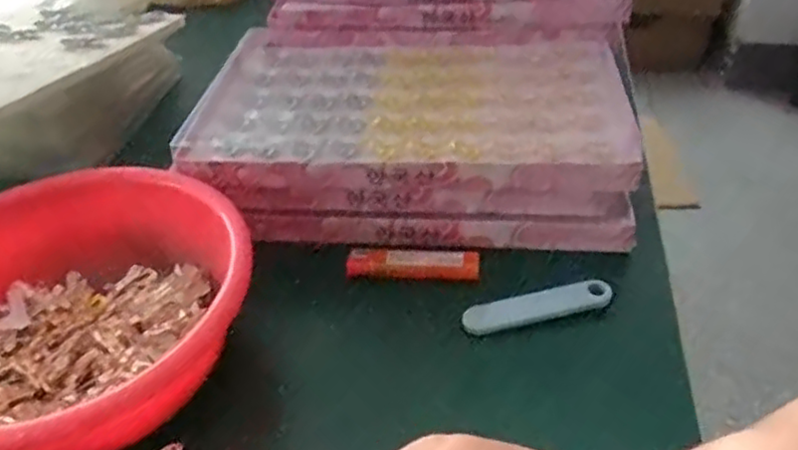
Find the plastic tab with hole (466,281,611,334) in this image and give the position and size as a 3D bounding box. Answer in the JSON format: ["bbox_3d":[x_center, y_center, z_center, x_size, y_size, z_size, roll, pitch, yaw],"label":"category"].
[{"bbox_3d":[0.081,0.047,0.402,0.087,0.010,0.013,-9,40,-9],"label":"plastic tab with hole"}]

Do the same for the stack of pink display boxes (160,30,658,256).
[{"bbox_3d":[0.007,-0.072,0.507,0.295,0.057,0.198,2,39,5],"label":"stack of pink display boxes"}]

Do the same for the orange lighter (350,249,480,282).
[{"bbox_3d":[0.009,0.024,0.433,0.081,0.014,0.015,2,39,5],"label":"orange lighter"}]

